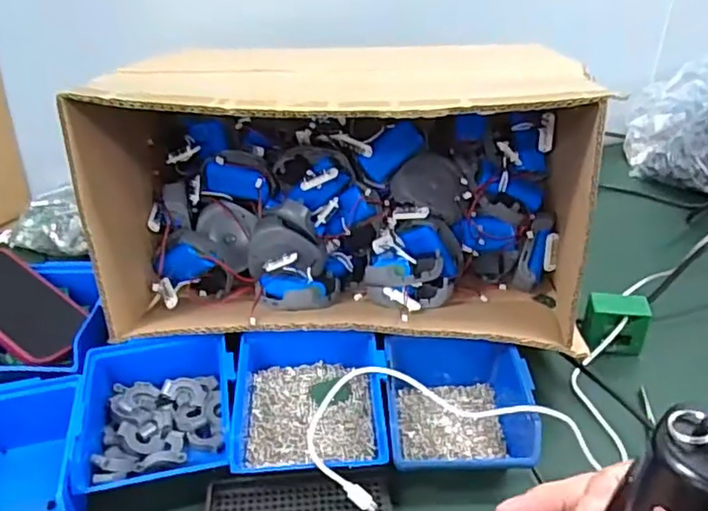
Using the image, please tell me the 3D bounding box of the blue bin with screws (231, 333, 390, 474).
[{"bbox_3d":[-0.034,0.120,0.509,0.116,0.055,0.126,-3,35,-2],"label":"blue bin with screws"}]

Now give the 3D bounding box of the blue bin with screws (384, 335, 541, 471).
[{"bbox_3d":[0.083,0.122,0.509,0.110,0.057,0.122,-1,34,1],"label":"blue bin with screws"}]

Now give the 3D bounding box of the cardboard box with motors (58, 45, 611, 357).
[{"bbox_3d":[-0.005,-0.055,0.586,0.418,0.240,0.238,0,35,3],"label":"cardboard box with motors"}]

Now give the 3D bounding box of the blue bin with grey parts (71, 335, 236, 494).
[{"bbox_3d":[-0.156,0.125,0.510,0.115,0.056,0.131,-9,35,-10],"label":"blue bin with grey parts"}]

